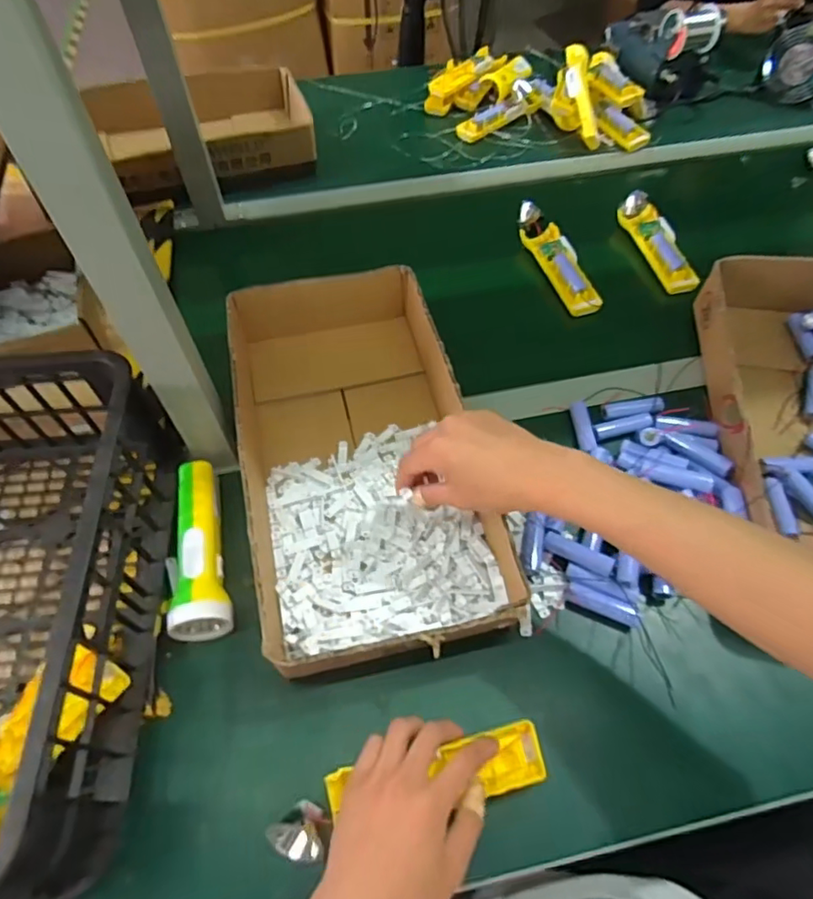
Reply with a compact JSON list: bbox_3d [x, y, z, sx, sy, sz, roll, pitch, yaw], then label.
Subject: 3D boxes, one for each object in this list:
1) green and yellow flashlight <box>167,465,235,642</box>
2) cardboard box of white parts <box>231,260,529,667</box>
[{"bbox_3d":[-0.198,0.090,0.538,0.052,0.048,0.171,-14,59,-8],"label":"green and yellow flashlight"},{"bbox_3d":[-0.049,-0.003,0.576,0.218,0.081,0.417,-14,59,-8],"label":"cardboard box of white parts"}]

